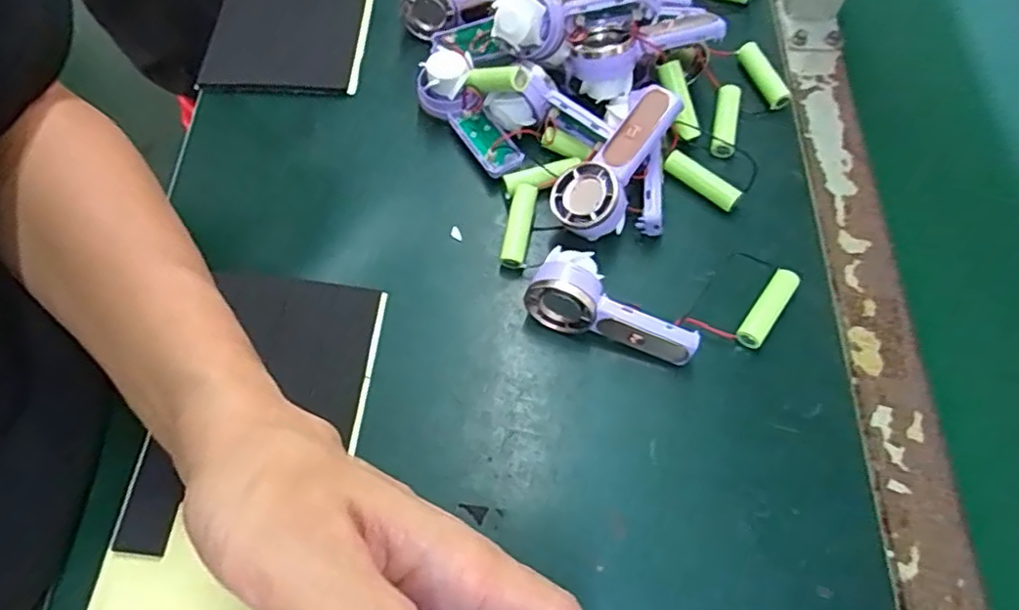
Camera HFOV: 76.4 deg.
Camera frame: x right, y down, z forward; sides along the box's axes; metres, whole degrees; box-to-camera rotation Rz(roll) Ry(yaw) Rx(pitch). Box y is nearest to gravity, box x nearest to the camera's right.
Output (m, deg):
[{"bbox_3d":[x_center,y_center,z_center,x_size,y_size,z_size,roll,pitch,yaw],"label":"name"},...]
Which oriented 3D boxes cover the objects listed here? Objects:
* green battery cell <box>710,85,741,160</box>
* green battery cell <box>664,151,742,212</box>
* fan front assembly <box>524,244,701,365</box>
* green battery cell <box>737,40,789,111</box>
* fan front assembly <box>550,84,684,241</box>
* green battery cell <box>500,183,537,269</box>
[{"bbox_3d":[0.139,-0.120,0.418,0.014,0.014,0.050,14,65,5],"label":"green battery cell"},{"bbox_3d":[0.120,-0.077,0.403,0.050,0.013,0.012,38,69,16],"label":"green battery cell"},{"bbox_3d":[0.058,0.002,0.350,0.091,0.041,0.034,23,66,10],"label":"fan front assembly"},{"bbox_3d":[0.174,-0.156,0.444,0.014,0.017,0.052,-20,66,-10],"label":"green battery cell"},{"bbox_3d":[0.062,-0.083,0.375,0.040,0.029,0.093,36,94,15],"label":"fan front assembly"},{"bbox_3d":[0.005,-0.047,0.385,0.014,0.014,0.050,11,80,4],"label":"green battery cell"}]

